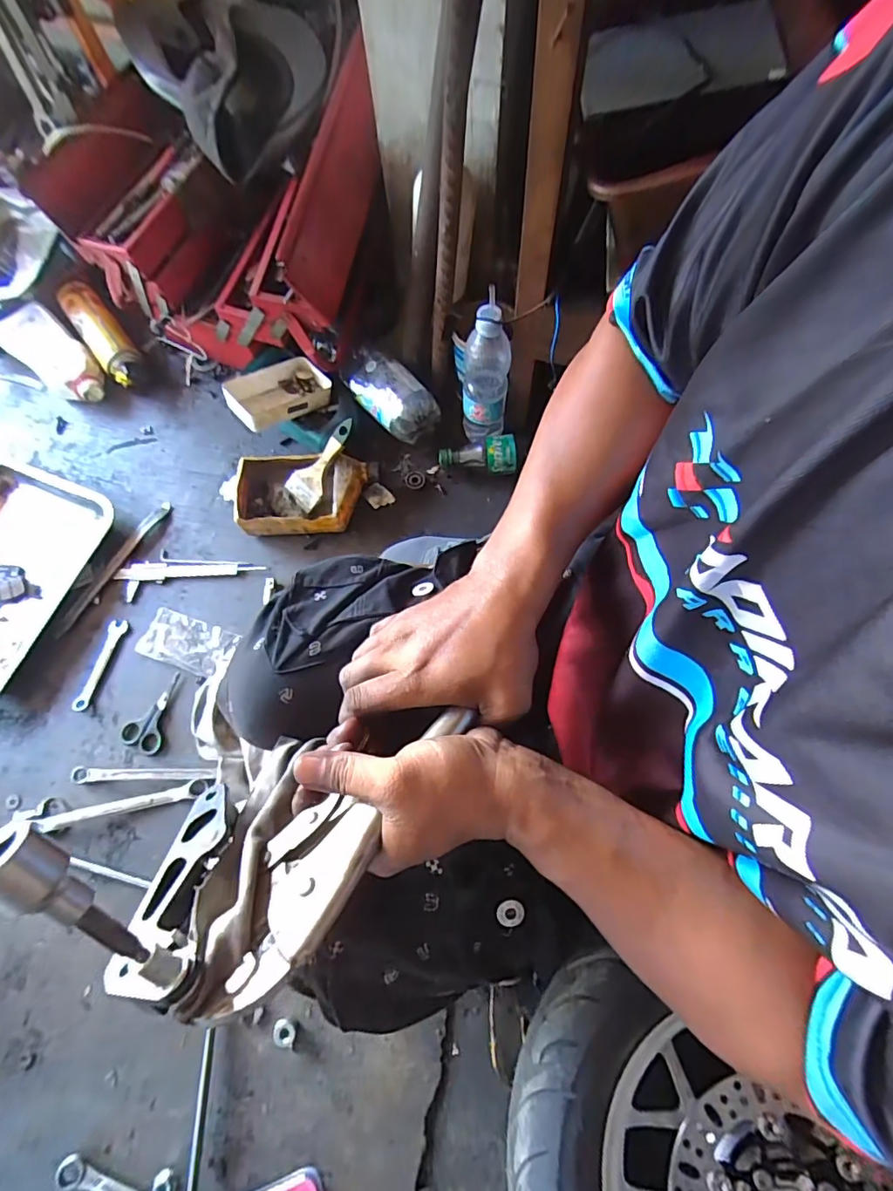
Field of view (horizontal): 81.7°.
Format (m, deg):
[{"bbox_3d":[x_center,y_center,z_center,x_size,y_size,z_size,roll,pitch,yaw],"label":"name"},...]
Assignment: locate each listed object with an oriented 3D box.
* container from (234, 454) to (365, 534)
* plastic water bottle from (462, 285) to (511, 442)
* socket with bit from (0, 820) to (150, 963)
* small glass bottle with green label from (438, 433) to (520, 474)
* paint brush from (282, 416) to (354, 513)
[{"bbox_3d":[-0.226,-0.157,0.811,0.202,0.059,0.120,-2,72,0],"label":"container"},{"bbox_3d":[0.058,-0.319,0.756,0.063,0.239,0.057,4,72,2],"label":"plastic water bottle"},{"bbox_3d":[-0.139,0.115,0.191,0.020,0.075,0.022,-29,31,-8],"label":"socket with bit"},{"bbox_3d":[0.050,-0.221,0.826,0.123,0.056,0.054,-1,72,1],"label":"small glass bottle with green label"},{"bbox_3d":[-0.194,-0.205,0.796,0.055,0.021,0.154,39,102,13],"label":"paint brush"}]

